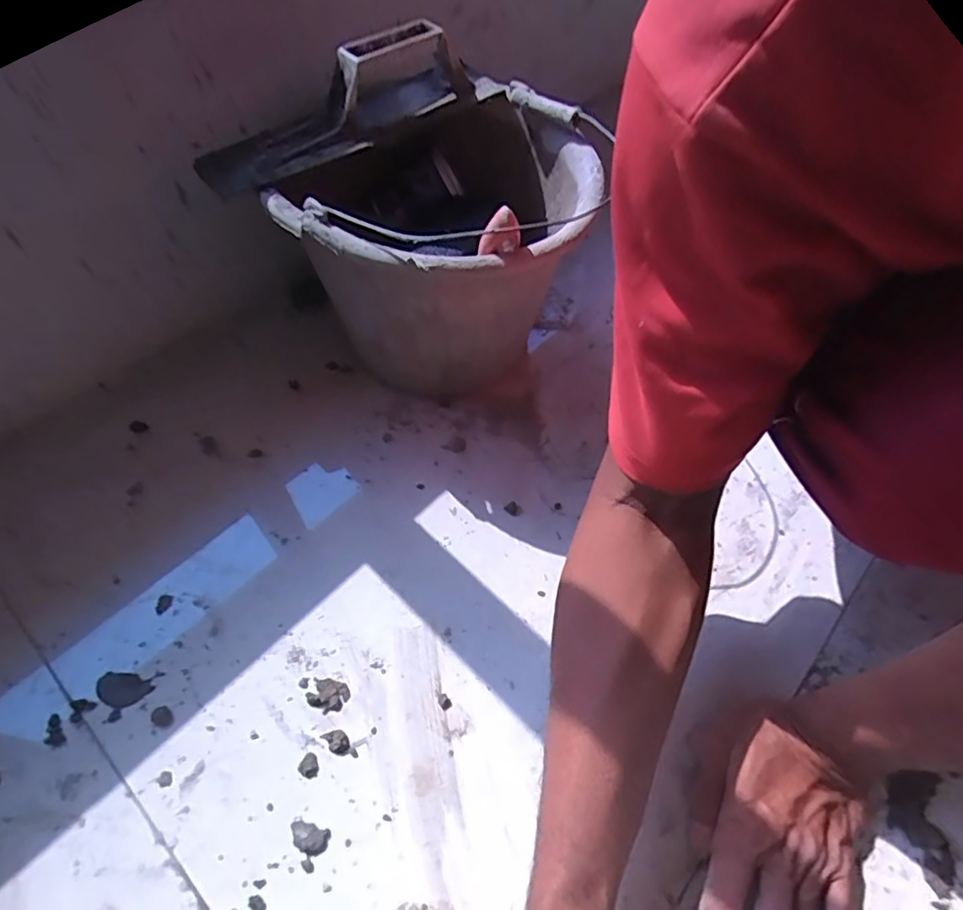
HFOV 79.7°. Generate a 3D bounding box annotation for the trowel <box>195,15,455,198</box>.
[{"bbox_3d":[-0.122,-0.294,0.481,0.239,0.062,0.063,-36,64,-23],"label":"trowel"}]

